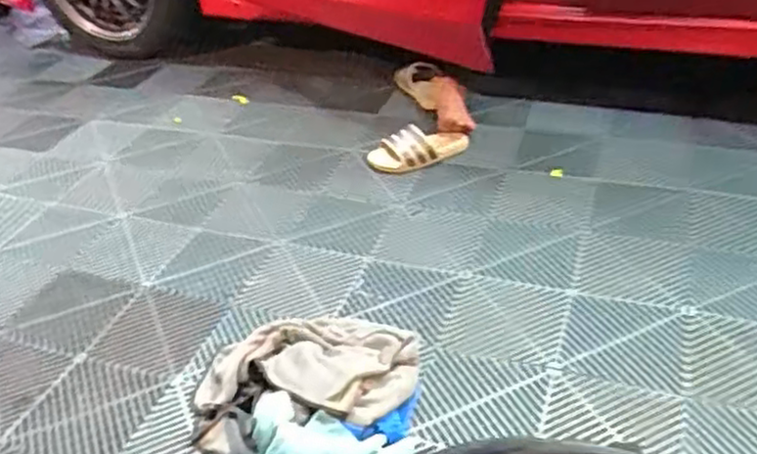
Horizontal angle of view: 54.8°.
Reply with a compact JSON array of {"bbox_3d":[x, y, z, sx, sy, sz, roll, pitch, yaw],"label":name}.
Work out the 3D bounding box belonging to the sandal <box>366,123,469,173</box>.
[{"bbox_3d":[0.099,-0.191,1.760,0.220,0.070,0.099,-21,37,-21],"label":"sandal"}]

